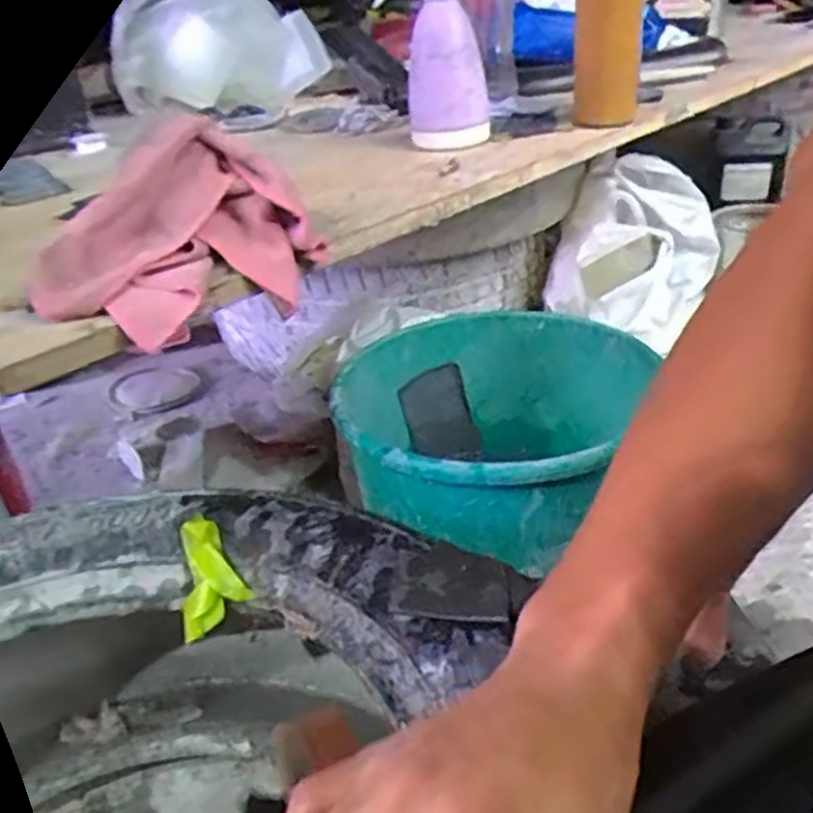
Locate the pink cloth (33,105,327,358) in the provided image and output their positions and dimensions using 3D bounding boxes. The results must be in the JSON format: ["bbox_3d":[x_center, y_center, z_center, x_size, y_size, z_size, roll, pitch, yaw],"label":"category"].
[{"bbox_3d":[-0.163,-0.120,0.517,0.114,0.114,0.185,18,36,36],"label":"pink cloth"}]

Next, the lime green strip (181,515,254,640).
[{"bbox_3d":[-0.136,0.113,0.522,0.046,0.019,0.085,-11,61,-10],"label":"lime green strip"}]

